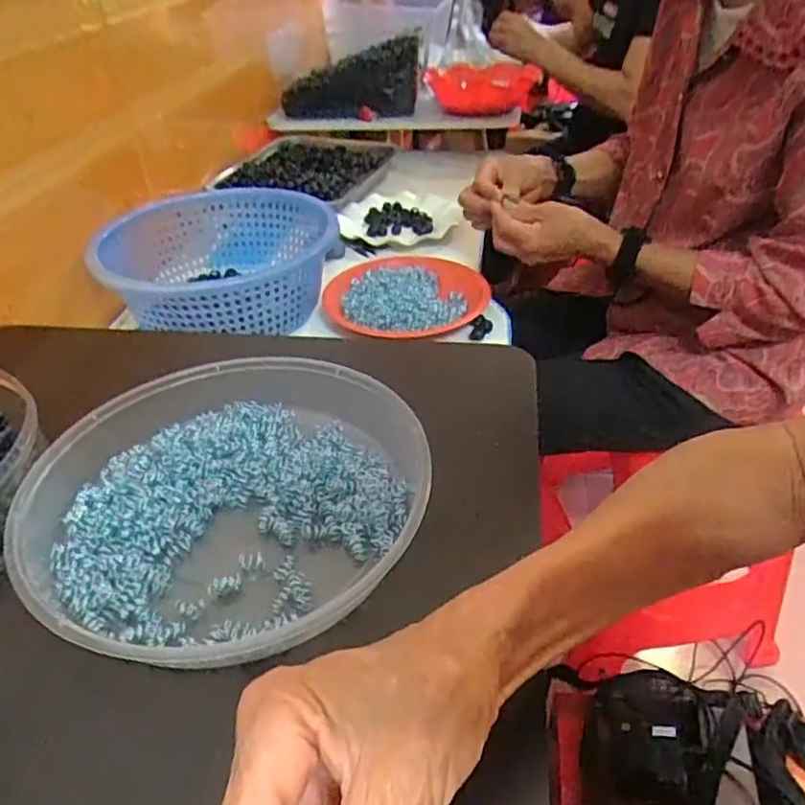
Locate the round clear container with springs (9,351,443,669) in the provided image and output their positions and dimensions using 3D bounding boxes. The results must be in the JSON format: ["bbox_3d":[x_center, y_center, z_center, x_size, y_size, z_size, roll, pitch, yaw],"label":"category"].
[{"bbox_3d":[-0.107,0.048,0.404,0.226,0.048,0.222,-1,37,1],"label":"round clear container with springs"}]

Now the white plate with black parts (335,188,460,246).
[{"bbox_3d":[-0.013,-0.271,0.964,0.157,0.036,0.161,-1,37,1],"label":"white plate with black parts"}]

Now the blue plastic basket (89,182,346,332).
[{"bbox_3d":[-0.209,-0.170,0.783,0.248,0.108,0.268,0,37,2],"label":"blue plastic basket"}]

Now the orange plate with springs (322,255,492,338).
[{"bbox_3d":[-0.001,-0.129,0.773,0.179,0.017,0.171,23,44,29],"label":"orange plate with springs"}]

